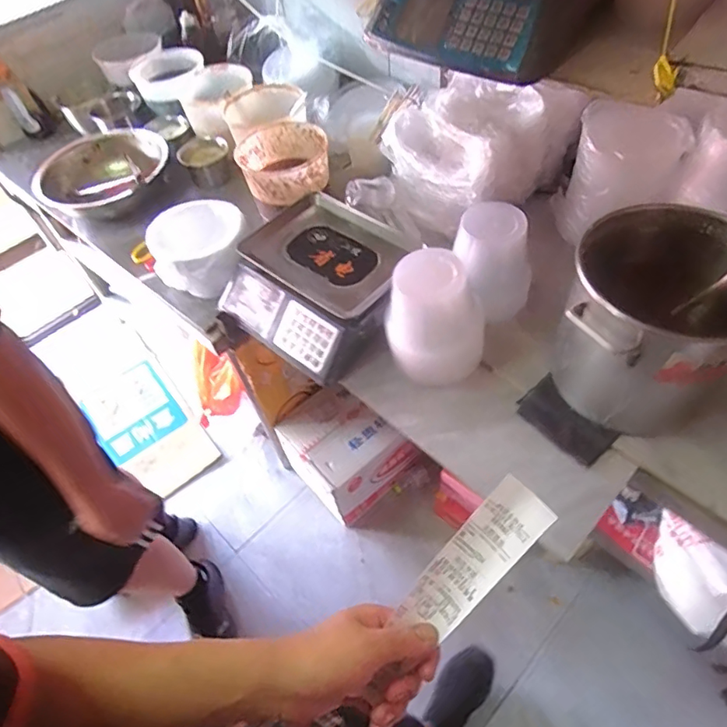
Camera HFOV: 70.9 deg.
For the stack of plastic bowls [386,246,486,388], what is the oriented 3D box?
[{"bbox_3d":[0.128,-0.066,0.845,0.155,0.226,0.132,8,54,11],"label":"stack of plastic bowls"}]

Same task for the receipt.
[{"bbox_3d":[0.098,0.172,0.448,0.051,0.013,0.151,43,95,24],"label":"receipt"}]

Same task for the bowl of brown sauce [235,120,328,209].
[{"bbox_3d":[-0.175,-0.451,1.173,0.212,0.087,0.228,-21,54,-10],"label":"bowl of brown sauce"}]

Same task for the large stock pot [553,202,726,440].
[{"bbox_3d":[0.427,-0.050,0.773,0.243,0.281,0.223,-3,53,4],"label":"large stock pot"}]

